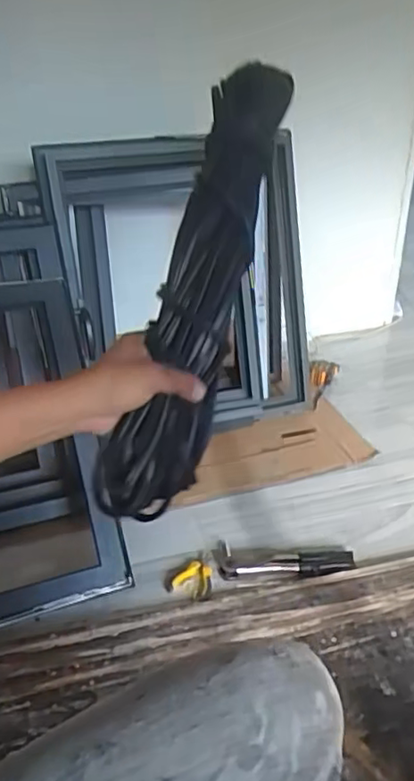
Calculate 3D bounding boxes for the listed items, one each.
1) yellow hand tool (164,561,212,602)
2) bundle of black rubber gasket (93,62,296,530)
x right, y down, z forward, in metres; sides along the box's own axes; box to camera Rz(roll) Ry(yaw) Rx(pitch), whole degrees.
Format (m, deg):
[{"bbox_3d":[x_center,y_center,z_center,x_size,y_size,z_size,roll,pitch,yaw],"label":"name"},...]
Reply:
[{"bbox_3d":[-0.025,0.334,1.090,0.085,0.024,0.066,18,35,28],"label":"yellow hand tool"},{"bbox_3d":[-0.012,-0.094,0.569,0.097,0.423,0.085,15,-1,24],"label":"bundle of black rubber gasket"}]

